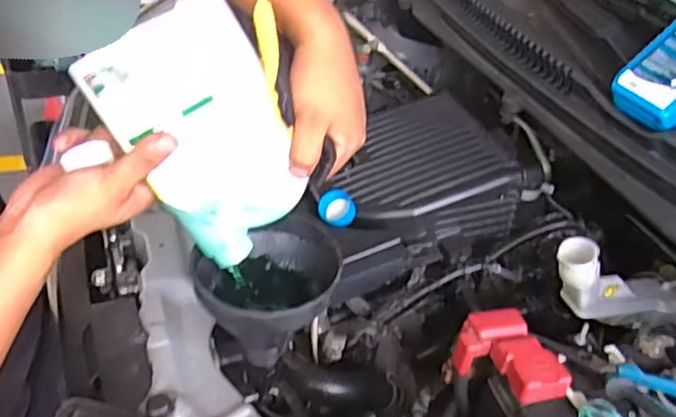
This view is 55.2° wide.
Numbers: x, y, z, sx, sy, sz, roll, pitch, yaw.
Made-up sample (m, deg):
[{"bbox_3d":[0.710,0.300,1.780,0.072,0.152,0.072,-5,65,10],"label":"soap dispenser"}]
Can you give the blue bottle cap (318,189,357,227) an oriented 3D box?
[{"bbox_3d":[-0.001,0.000,0.783,0.045,0.024,0.045,-3,77,14],"label":"blue bottle cap"}]

